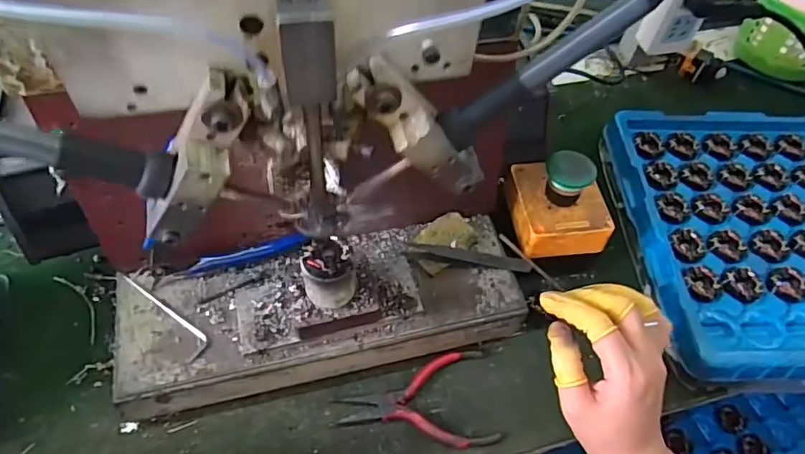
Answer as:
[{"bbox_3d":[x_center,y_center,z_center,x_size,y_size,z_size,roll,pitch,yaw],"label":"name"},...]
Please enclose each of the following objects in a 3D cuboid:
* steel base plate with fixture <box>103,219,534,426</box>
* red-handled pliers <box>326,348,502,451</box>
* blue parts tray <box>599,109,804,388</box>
[{"bbox_3d":[-0.057,0.048,0.399,0.290,0.125,0.094,-10,57,-11],"label":"steel base plate with fixture"},{"bbox_3d":[0.008,0.136,0.411,0.118,0.012,0.069,-7,56,-9],"label":"red-handled pliers"},{"bbox_3d":[0.400,0.004,0.501,0.377,0.036,0.278,1,55,-4],"label":"blue parts tray"}]

